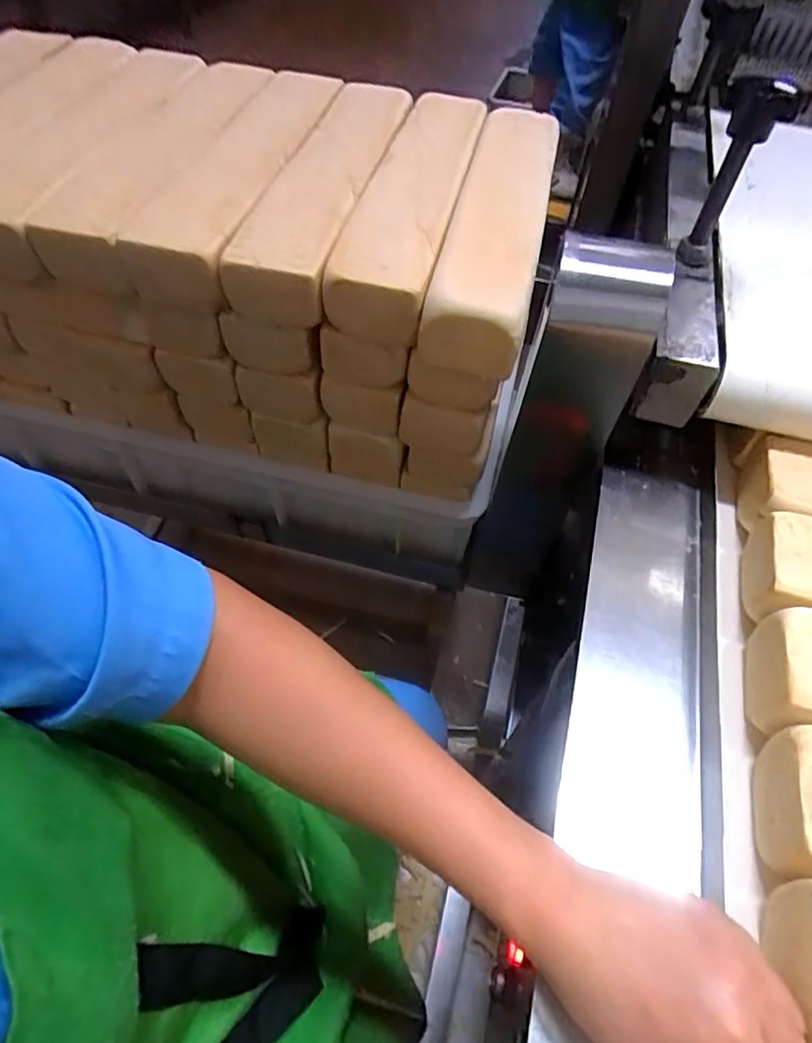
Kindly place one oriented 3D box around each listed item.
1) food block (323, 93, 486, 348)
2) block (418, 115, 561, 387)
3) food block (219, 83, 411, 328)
[{"bbox_3d":[0.010,-0.297,0.533,0.078,0.056,0.347,12,55,5],"label":"food block"},{"bbox_3d":[0.082,-0.267,0.520,0.078,0.056,0.344,12,55,5],"label":"block"},{"bbox_3d":[-0.067,-0.308,0.537,0.076,0.053,0.348,11,55,4],"label":"food block"}]

